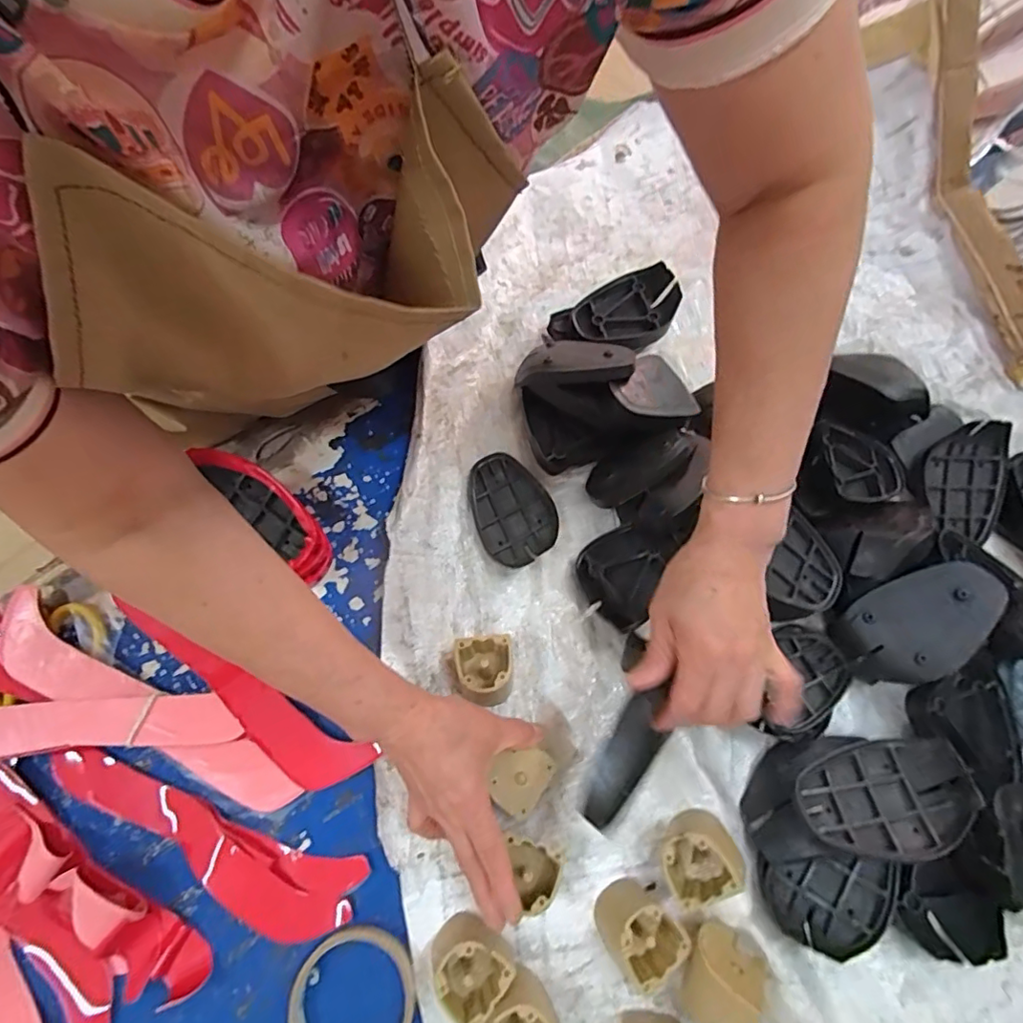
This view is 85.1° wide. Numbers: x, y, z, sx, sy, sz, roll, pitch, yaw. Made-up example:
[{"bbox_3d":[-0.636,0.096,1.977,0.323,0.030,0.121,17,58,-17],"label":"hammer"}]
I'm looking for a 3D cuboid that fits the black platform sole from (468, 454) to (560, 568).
[{"bbox_3d":[-0.001,-0.004,0.532,0.074,0.015,0.114,-25,70,-11],"label":"black platform sole"}]

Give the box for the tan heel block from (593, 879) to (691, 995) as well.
[{"bbox_3d":[0.090,0.298,0.395,0.048,0.041,0.056,-34,72,-14],"label":"tan heel block"}]

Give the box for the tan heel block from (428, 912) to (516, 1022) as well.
[{"bbox_3d":[-0.031,0.316,0.386,0.053,0.037,0.053,37,71,13],"label":"tan heel block"}]

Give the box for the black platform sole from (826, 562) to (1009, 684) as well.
[{"bbox_3d":[0.323,0.091,0.443,0.121,0.023,0.074,-36,59,24],"label":"black platform sole"}]

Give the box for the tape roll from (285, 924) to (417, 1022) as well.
[{"bbox_3d":[-0.111,0.344,0.390,0.086,0.010,0.086,1,67,-1],"label":"tape roll"}]

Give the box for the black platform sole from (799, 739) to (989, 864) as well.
[{"bbox_3d":[0.268,0.204,0.402,0.120,0.026,0.076,-8,41,-4],"label":"black platform sole"}]

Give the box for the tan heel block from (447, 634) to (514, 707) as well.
[{"bbox_3d":[-0.025,0.136,0.468,0.052,0.037,0.053,-7,68,-5],"label":"tan heel block"}]

